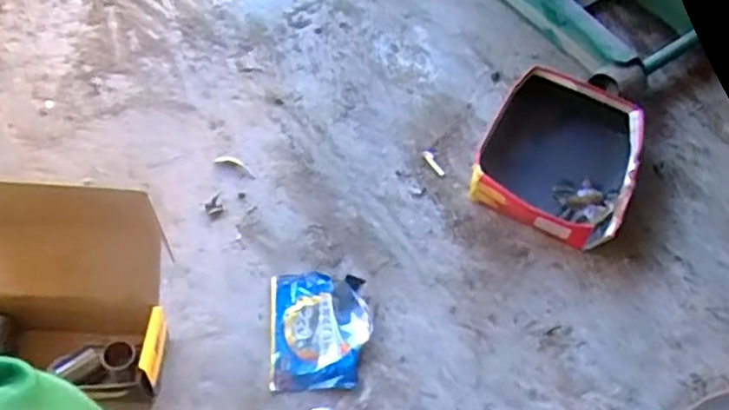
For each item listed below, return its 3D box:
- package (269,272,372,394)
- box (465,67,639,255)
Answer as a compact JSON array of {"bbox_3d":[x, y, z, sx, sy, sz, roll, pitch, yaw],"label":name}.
[{"bbox_3d":[-0.044,0.124,0.693,0.098,0.016,0.119,-1,56,-6],"label":"package"},{"bbox_3d":[0.232,-0.061,0.825,0.168,0.047,0.227,24,57,11],"label":"box"}]

